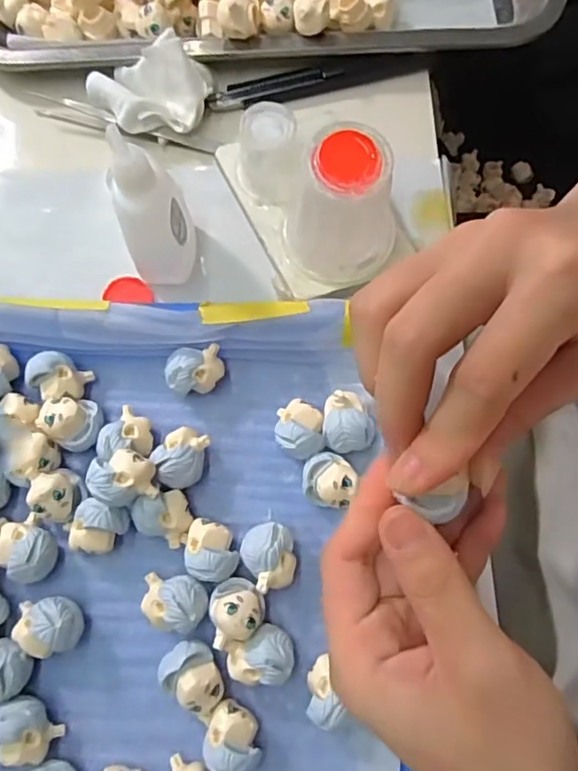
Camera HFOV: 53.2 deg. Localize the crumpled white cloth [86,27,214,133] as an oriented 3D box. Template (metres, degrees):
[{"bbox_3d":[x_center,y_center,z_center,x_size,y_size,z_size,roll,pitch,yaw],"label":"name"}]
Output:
[{"bbox_3d":[-0.077,-0.164,0.317,0.066,0.029,0.040,-3,76,-2],"label":"crumpled white cloth"}]

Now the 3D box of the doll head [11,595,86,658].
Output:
[{"bbox_3d":[-0.103,0.103,0.249,0.029,0.024,0.023,-15,77,-5],"label":"doll head"}]

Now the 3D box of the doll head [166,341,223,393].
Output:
[{"bbox_3d":[-0.045,-0.007,0.281,0.027,0.022,0.022,-6,76,-3],"label":"doll head"}]

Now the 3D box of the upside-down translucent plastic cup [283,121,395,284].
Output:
[{"bbox_3d":[0.026,-0.081,0.277,0.050,0.068,0.047,0,76,-1],"label":"upside-down translucent plastic cup"}]

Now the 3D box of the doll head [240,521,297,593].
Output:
[{"bbox_3d":[-0.009,0.076,0.260,0.023,0.021,0.028,-5,76,-3],"label":"doll head"}]

